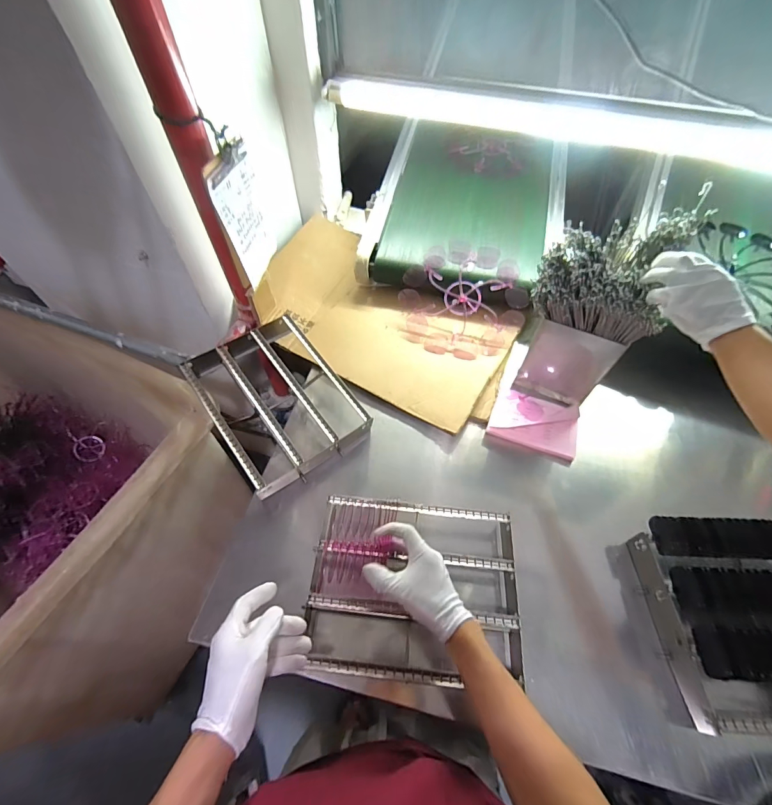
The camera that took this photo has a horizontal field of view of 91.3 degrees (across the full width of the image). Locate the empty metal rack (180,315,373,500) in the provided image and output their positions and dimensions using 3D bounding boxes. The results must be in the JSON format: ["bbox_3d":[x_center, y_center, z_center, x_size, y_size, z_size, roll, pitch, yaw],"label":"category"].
[{"bbox_3d":[-0.227,-0.013,0.751,0.246,0.066,0.337,-33,72,-23],"label":"empty metal rack"}]

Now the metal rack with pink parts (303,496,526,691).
[{"bbox_3d":[0.044,0.280,0.588,0.302,0.083,0.231,5,56,3],"label":"metal rack with pink parts"}]

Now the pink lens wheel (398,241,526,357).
[{"bbox_3d":[0.181,-0.243,0.898,0.279,0.033,0.284,-1,80,5],"label":"pink lens wheel"}]

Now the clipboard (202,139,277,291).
[{"bbox_3d":[-0.250,-0.328,0.669,0.025,0.215,0.140,4,56,2],"label":"clipboard"}]

